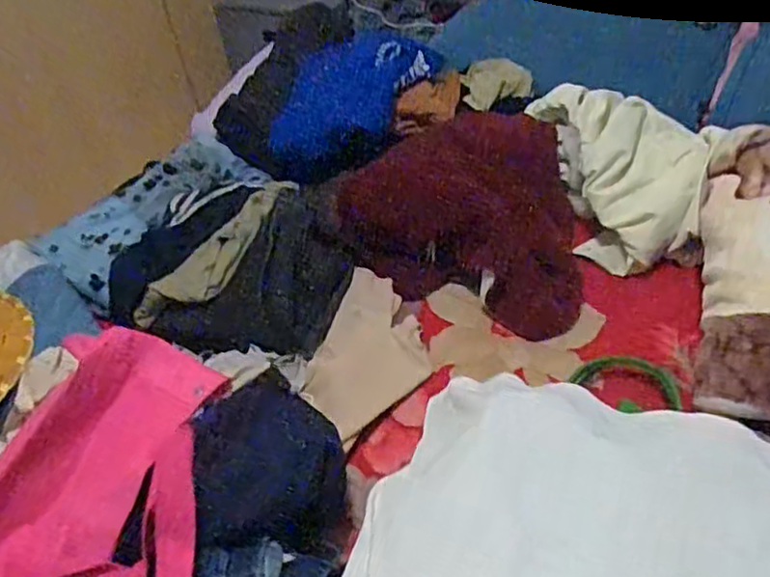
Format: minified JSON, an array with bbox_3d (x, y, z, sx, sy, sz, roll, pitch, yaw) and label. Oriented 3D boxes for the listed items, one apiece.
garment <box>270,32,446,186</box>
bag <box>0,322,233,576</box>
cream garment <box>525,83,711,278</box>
[{"bbox_3d":[-0.067,-0.395,1.361,0.225,0.108,0.433,15,48,22],"label":"garment"},{"bbox_3d":[-0.295,0.209,0.730,0.297,0.113,0.344,8,46,16],"label":"bag"},{"bbox_3d":[0.431,-0.225,1.235,0.249,0.131,0.406,-6,44,2],"label":"cream garment"}]

